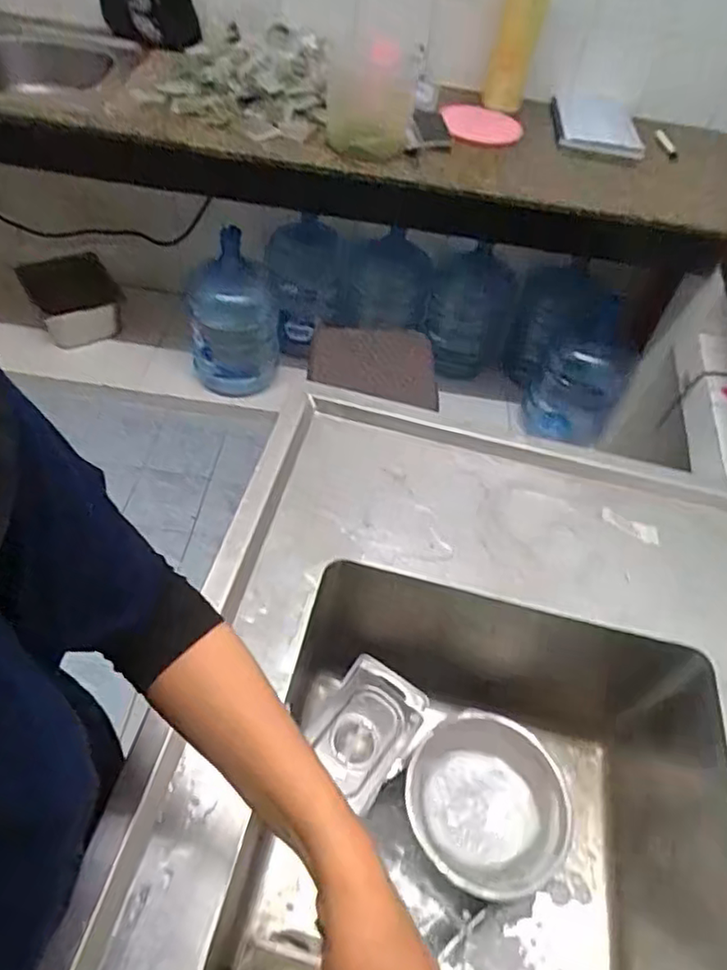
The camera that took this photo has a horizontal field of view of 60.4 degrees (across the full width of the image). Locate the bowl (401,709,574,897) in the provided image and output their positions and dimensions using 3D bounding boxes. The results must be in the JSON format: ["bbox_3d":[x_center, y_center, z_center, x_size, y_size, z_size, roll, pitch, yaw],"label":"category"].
[{"bbox_3d":[0.156,0.414,0.808,0.201,0.076,0.199,3,49,-3],"label":"bowl"}]

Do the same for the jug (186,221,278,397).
[{"bbox_3d":[-0.373,-0.472,1.790,0.246,0.400,0.233,-2,51,-10],"label":"jug"}]

